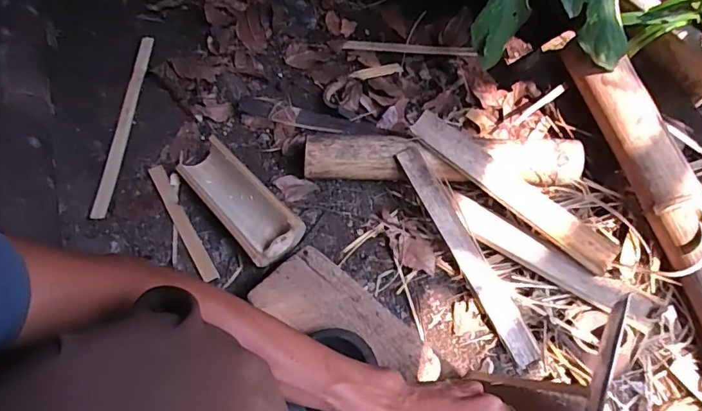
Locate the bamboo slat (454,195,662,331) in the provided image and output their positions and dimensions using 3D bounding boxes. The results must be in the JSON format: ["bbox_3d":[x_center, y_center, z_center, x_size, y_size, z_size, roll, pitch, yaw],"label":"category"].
[{"bbox_3d":[0.286,0.079,0.729,0.315,0.012,0.056,31,69,25],"label":"bamboo slat"}]

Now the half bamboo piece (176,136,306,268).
[{"bbox_3d":[-0.176,-0.011,0.772,0.090,0.055,0.246,-37,69,-19],"label":"half bamboo piece"}]

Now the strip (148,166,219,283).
[{"bbox_3d":[-0.271,0.026,0.787,0.025,0.012,0.225,-28,67,-15],"label":"strip"}]

